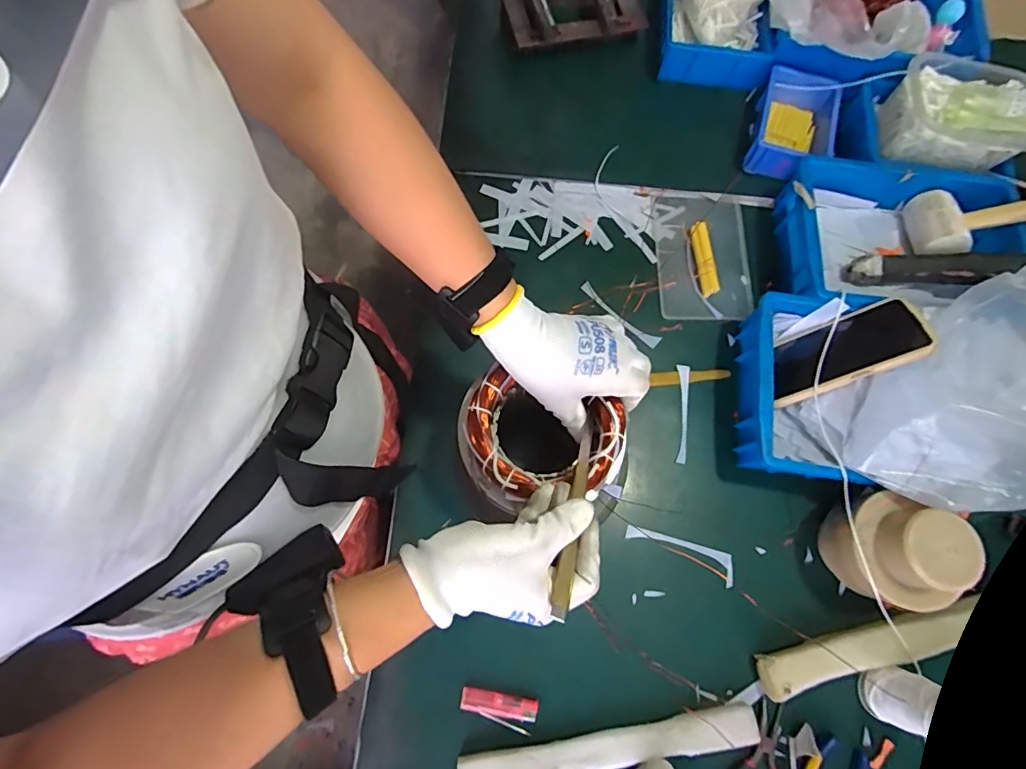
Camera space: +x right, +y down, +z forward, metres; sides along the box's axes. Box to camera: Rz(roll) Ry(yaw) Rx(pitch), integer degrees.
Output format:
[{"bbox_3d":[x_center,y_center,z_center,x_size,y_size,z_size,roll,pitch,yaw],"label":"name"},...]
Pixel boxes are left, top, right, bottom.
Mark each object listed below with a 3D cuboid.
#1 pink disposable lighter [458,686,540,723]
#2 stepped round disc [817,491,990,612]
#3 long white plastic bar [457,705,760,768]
[{"bbox_3d":[-0.014,0.326,0.507,0.076,0.010,0.021,10,73,1],"label":"pink disposable lighter"},{"bbox_3d":[0.370,0.164,0.504,0.094,0.130,0.090,1,73,-2],"label":"stepped round disc"},{"bbox_3d":[0.096,0.358,0.491,0.295,0.025,0.033,-8,74,-5],"label":"long white plastic bar"}]

